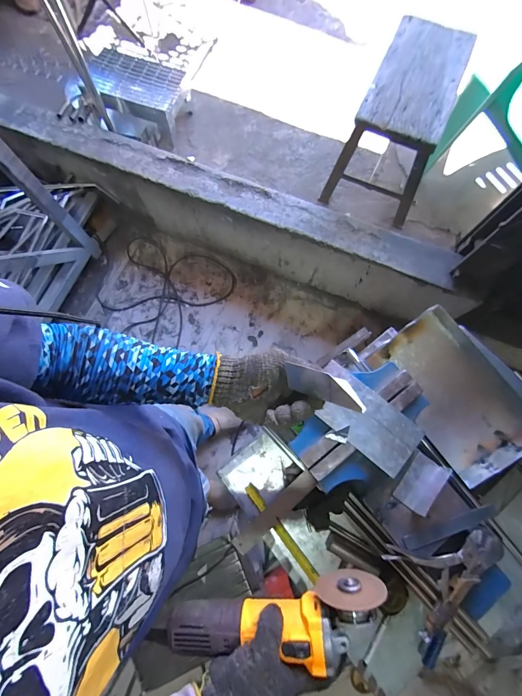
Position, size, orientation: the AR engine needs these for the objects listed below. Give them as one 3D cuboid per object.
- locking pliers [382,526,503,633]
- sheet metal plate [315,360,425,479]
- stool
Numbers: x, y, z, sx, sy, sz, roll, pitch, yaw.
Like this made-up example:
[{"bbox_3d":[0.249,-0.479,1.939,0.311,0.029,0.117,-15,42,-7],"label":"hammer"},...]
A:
[{"bbox_3d":[0.348,0.391,0.585,0.202,0.034,0.147,-27,79,-5],"label":"locking pliers"},{"bbox_3d":[0.182,0.123,0.576,0.201,0.009,0.101,39,78,12],"label":"sheet metal plate"},{"bbox_3d":[0.465,-0.755,1.126,0.322,0.395,0.419,22,79,5],"label":"stool"}]

